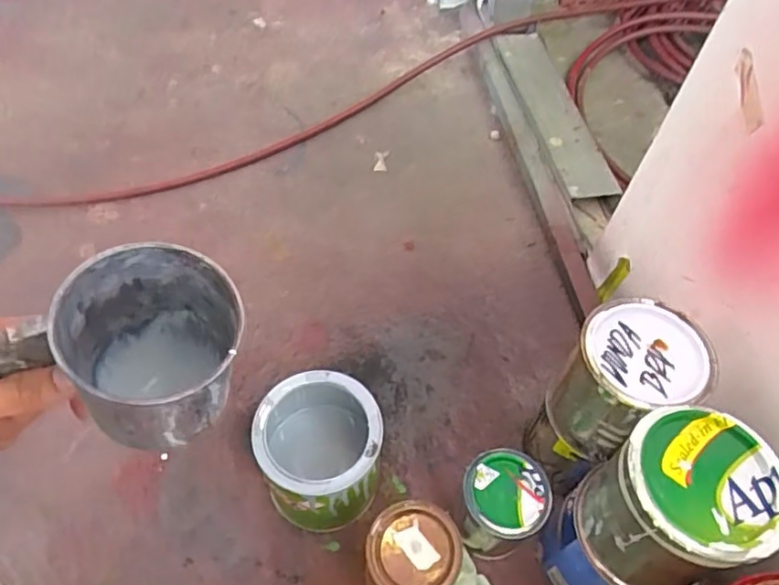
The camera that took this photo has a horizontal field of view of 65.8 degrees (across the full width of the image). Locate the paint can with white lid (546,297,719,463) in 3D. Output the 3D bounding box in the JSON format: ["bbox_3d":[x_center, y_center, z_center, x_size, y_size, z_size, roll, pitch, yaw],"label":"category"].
[{"bbox_3d":[0.196,0.076,0.504,0.095,0.113,0.092,1,56,-2],"label":"paint can with white lid"}]

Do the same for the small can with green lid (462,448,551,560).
[{"bbox_3d":[0.099,0.197,0.557,0.070,0.103,0.073,1,56,-2],"label":"small can with green lid"}]

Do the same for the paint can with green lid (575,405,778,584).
[{"bbox_3d":[0.200,0.152,0.432,0.096,0.121,0.095,1,56,-2],"label":"paint can with green lid"}]

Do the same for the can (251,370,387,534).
[{"bbox_3d":[-0.063,0.149,0.562,0.104,0.134,0.114,1,56,-2],"label":"can"}]

